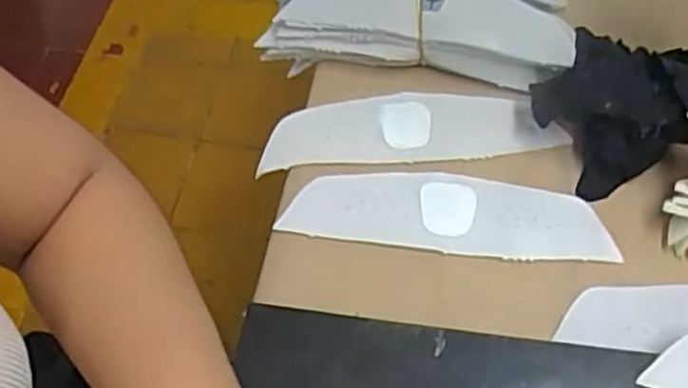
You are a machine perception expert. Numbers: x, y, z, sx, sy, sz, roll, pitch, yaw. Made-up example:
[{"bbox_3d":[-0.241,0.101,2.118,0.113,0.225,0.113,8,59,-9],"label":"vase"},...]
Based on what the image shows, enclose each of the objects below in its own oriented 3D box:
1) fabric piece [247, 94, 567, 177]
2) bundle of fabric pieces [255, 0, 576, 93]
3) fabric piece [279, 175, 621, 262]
[{"bbox_3d":[0.042,-0.044,0.486,0.189,0.009,0.054,-4,56,0],"label":"fabric piece"},{"bbox_3d":[0.049,-0.117,0.506,0.209,0.045,0.061,10,57,10],"label":"bundle of fabric pieces"},{"bbox_3d":[0.062,0.011,0.446,0.189,0.006,0.055,7,57,7],"label":"fabric piece"}]

